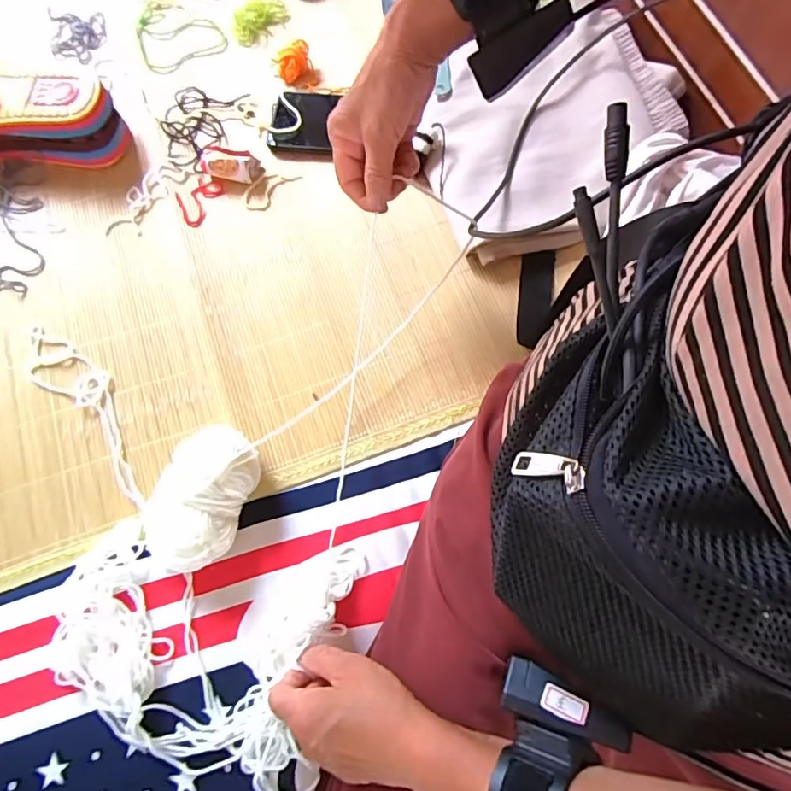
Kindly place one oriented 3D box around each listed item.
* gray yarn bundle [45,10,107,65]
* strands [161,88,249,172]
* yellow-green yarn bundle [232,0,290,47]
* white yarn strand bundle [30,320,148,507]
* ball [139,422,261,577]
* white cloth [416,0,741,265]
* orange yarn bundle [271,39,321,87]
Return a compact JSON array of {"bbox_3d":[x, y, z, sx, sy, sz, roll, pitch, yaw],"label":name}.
[{"bbox_3d":[-0.401,-0.447,0.639,0.073,0.011,0.070,4,73,3],"label":"gray yarn bundle"},{"bbox_3d":[-0.226,-0.308,0.584,0.081,0.011,0.113,10,73,5],"label":"strands"},{"bbox_3d":[-0.168,-0.461,0.627,0.051,0.014,0.070,34,77,12],"label":"yellow-green yarn bundle"},{"bbox_3d":[-0.287,0.012,0.487,0.215,0.008,0.053,43,79,14],"label":"white yarn strand bundle"},{"bbox_3d":[-0.163,0.085,0.434,0.079,0.055,0.117,22,74,9],"label":"ball"},{"bbox_3d":[0.156,-0.273,0.526,0.247,0.064,0.245,-14,72,-2],"label":"white cloth"},{"bbox_3d":[-0.117,-0.387,0.598,0.047,0.023,0.042,-18,73,-3],"label":"orange yarn bundle"}]

